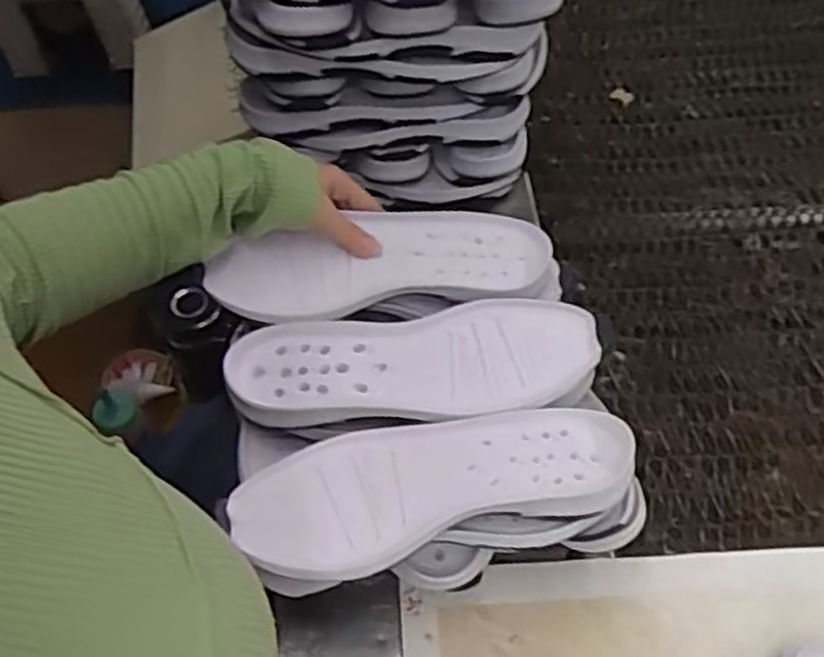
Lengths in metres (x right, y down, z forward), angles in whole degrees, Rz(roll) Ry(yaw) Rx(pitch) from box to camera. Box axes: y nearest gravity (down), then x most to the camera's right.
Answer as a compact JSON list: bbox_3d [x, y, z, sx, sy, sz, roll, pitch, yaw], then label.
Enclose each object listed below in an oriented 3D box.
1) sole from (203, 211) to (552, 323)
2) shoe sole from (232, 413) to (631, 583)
[{"bbox_3d":[-0.023,-0.049,0.601,0.256,0.026,0.075,-8,55,-9],"label":"sole"},{"bbox_3d":[0.017,0.095,0.499,0.253,0.028,0.092,-15,56,-8],"label":"shoe sole"}]

